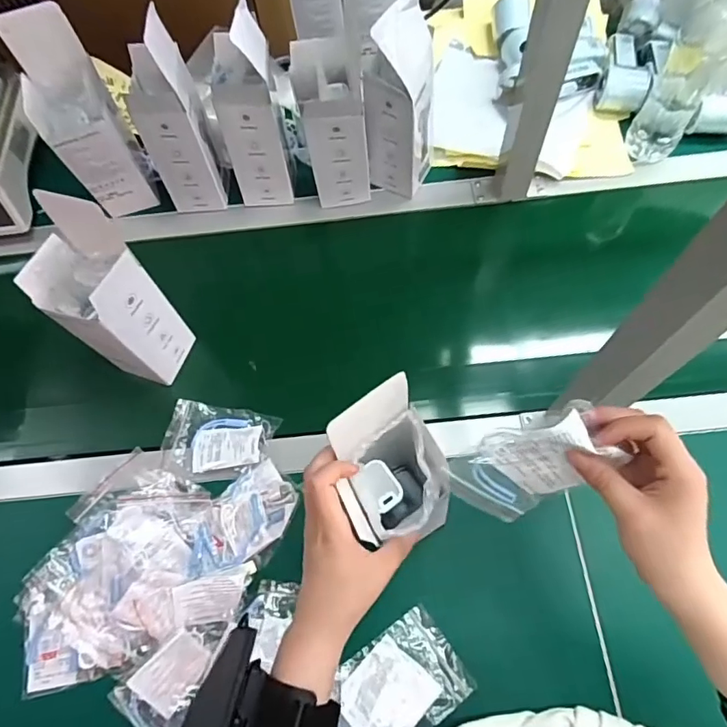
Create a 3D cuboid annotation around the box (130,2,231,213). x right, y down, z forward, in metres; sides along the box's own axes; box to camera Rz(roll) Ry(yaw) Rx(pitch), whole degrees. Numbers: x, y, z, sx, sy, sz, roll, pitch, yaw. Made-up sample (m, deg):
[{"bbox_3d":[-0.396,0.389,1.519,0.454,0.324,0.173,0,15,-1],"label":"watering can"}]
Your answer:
[{"bbox_3d":[-0.234,-0.290,0.627,0.077,0.228,0.068,-6,67,0],"label":"box"}]

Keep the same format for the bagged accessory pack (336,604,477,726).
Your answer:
[{"bbox_3d":[0.029,0.304,0.479,0.128,0.028,0.086,-32,69,-11],"label":"bagged accessory pack"}]

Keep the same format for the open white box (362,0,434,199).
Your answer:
[{"bbox_3d":[0.051,-0.317,0.623,0.069,0.221,0.081,27,71,13],"label":"open white box"}]

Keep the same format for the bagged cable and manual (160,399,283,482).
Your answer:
[{"bbox_3d":[-0.169,0.092,0.593,0.124,0.028,0.089,9,68,6],"label":"bagged cable and manual"}]

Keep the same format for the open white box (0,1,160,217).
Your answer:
[{"bbox_3d":[-0.333,-0.289,0.622,0.094,0.232,0.067,-22,68,-7],"label":"open white box"}]

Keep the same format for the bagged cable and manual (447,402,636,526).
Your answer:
[{"bbox_3d":[0.117,0.071,0.359,0.075,0.115,0.023,30,38,-16],"label":"bagged cable and manual"}]

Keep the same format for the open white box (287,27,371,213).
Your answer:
[{"bbox_3d":[-0.035,-0.290,0.637,0.087,0.192,0.086,-9,67,-2],"label":"open white box"}]

